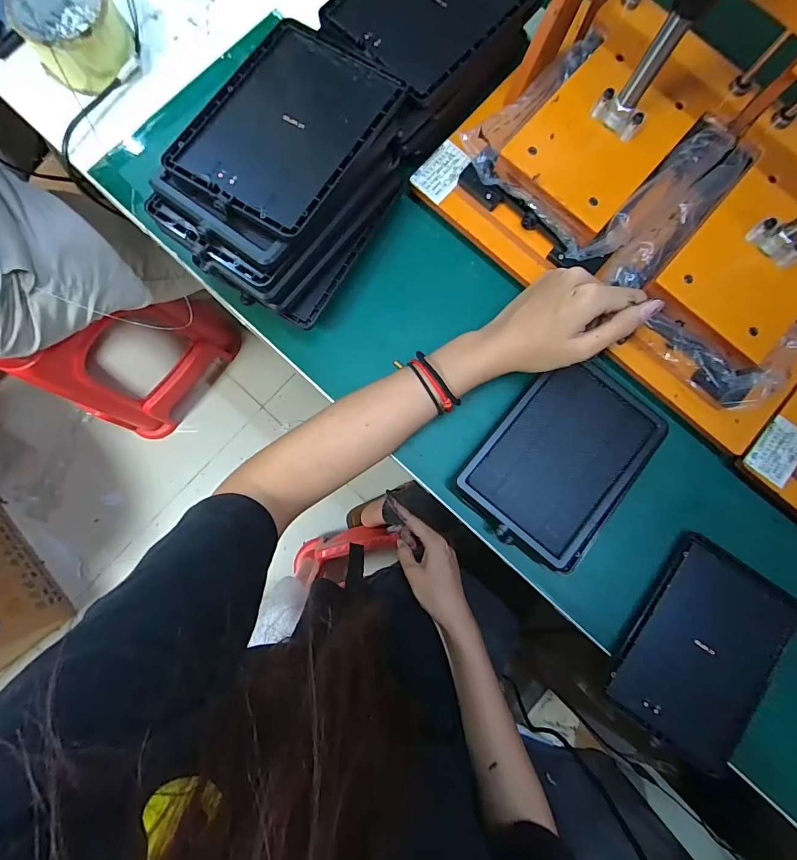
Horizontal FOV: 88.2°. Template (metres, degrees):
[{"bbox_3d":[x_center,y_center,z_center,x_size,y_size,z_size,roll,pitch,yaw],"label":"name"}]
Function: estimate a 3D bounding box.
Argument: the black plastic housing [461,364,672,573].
[{"bbox_3d":[0.142,0.026,0.358,0.120,0.022,0.166,40,84,3],"label":"black plastic housing"}]

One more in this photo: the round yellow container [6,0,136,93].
[{"bbox_3d":[-0.289,-0.359,0.368,0.083,0.044,0.084,0,84,-2],"label":"round yellow container"}]

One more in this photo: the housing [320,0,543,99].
[{"bbox_3d":[0.026,-0.353,0.339,0.117,0.013,0.159,42,84,3],"label":"housing"}]

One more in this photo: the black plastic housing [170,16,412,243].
[{"bbox_3d":[-0.083,-0.232,0.310,0.118,0.017,0.165,33,84,2],"label":"black plastic housing"}]

